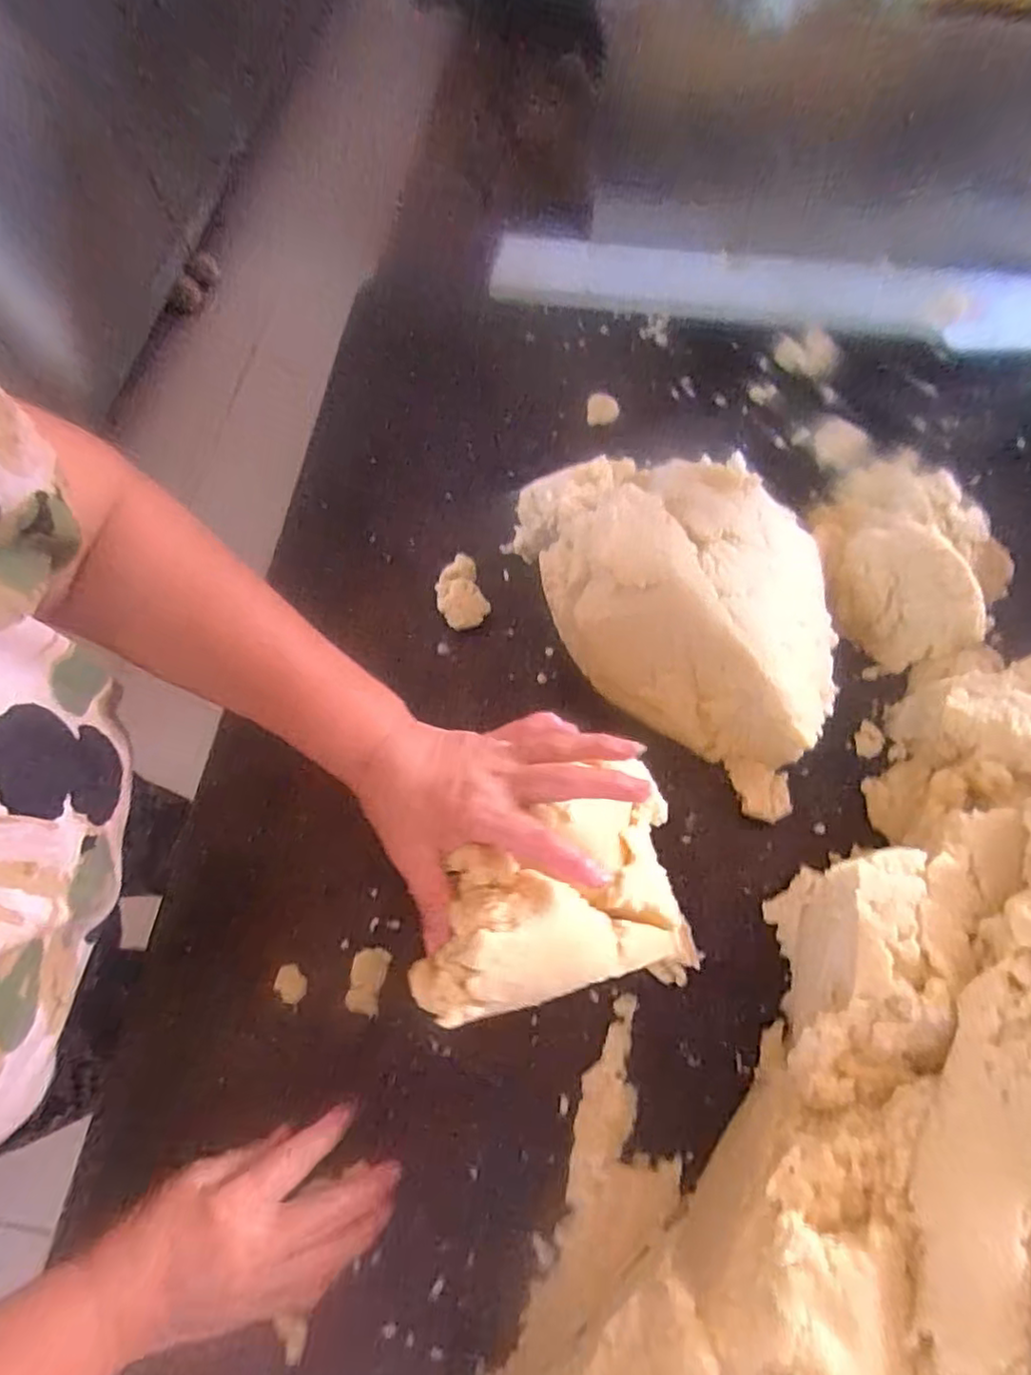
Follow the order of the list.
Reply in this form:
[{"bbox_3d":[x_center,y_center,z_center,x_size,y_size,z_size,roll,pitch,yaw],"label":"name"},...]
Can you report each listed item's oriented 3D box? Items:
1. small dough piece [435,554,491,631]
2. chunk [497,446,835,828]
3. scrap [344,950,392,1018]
[{"bbox_3d":[-0.050,-0.084,0.578,0.042,0.019,0.062,-19,67,-6],"label":"small dough piece"},{"bbox_3d":[0.134,-0.076,0.511,0.285,0.135,0.193,36,72,16],"label":"chunk"},{"bbox_3d":[-0.104,0.206,0.453,0.023,0.013,0.042,8,67,5],"label":"scrap"}]

